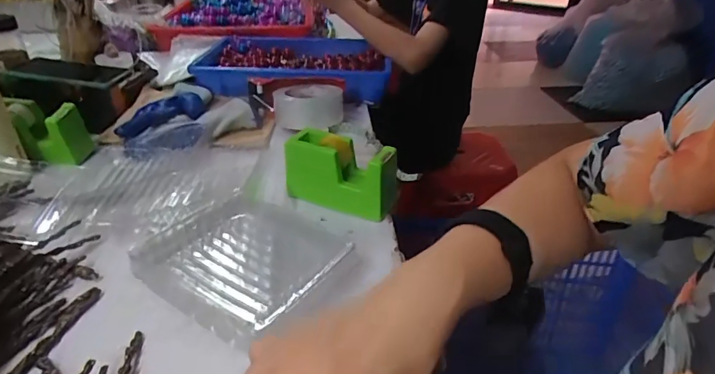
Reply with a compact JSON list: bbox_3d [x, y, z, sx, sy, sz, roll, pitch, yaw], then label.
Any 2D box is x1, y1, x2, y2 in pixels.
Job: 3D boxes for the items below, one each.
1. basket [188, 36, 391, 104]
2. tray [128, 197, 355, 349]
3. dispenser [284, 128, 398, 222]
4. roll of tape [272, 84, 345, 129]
[{"bbox_3d":[-0.117,-0.240,0.916,0.360,0.060,0.252,3,31,4],"label":"basket"},{"bbox_3d":[-0.101,0.066,0.463,0.193,0.030,0.168,21,38,29],"label":"tray"},{"bbox_3d":[-0.016,-0.017,0.552,0.142,0.078,0.055,14,35,20],"label":"dispenser"},{"bbox_3d":[-0.078,-0.133,0.744,0.110,0.044,0.096,-5,32,-9],"label":"roll of tape"}]

